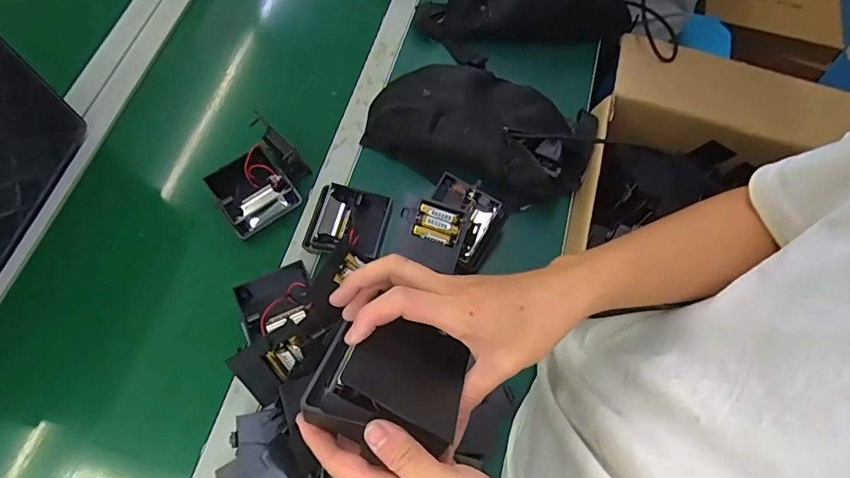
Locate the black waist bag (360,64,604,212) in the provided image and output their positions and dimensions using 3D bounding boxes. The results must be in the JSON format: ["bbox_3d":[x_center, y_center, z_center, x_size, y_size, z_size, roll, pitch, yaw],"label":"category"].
[{"bbox_3d":[0.074,-0.148,0.644,0.297,0.088,0.174,18,68,5],"label":"black waist bag"}]

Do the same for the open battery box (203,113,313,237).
[{"bbox_3d":[-0.212,-0.079,0.616,0.117,0.057,0.107,-32,72,-15],"label":"open battery box"}]

